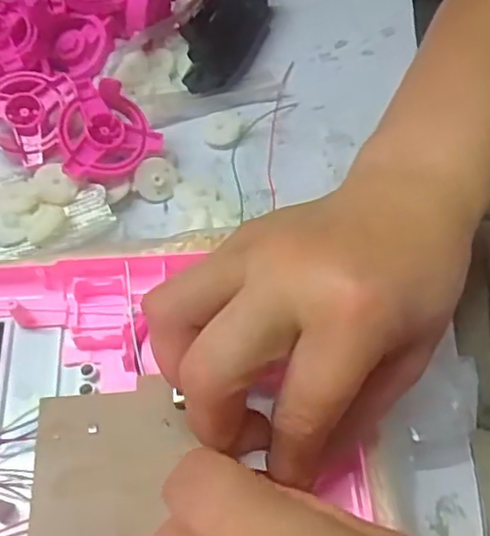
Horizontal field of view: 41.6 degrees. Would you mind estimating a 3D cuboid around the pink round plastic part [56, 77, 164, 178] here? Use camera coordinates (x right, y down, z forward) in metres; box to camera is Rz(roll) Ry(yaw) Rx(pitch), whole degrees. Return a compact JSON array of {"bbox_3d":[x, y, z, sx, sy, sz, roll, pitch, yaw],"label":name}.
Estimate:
[{"bbox_3d":[-0.073,-0.074,0.349,0.051,0.019,0.051,3,81,-20],"label":"pink round plastic part"}]

